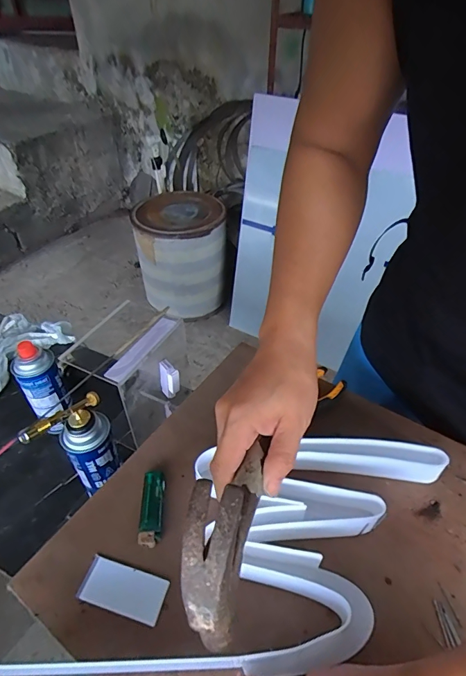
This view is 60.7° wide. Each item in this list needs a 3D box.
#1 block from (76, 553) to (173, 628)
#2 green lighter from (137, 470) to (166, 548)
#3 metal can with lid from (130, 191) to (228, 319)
[{"bbox_3d":[-0.107,0.245,0.388,0.082,0.007,0.039,12,42,12],"label":"block"},{"bbox_3d":[-0.090,0.187,0.442,0.025,0.010,0.082,-1,41,-3],"label":"green lighter"},{"bbox_3d":[-0.239,-0.388,1.843,0.387,0.433,0.409,-9,42,-12],"label":"metal can with lid"}]

